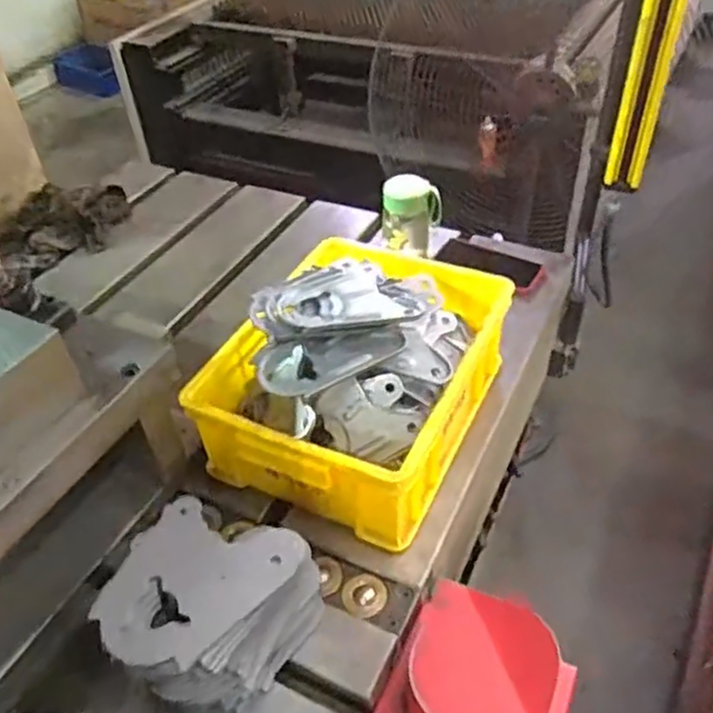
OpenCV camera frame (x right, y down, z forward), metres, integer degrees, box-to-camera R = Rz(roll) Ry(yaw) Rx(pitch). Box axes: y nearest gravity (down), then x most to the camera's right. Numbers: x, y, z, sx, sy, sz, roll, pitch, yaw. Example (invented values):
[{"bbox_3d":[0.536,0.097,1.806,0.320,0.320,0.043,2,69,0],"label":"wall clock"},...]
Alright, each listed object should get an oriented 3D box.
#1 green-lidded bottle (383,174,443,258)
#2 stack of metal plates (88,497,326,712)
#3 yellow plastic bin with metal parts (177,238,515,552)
[{"bbox_3d":[0.085,-0.215,1.045,0.091,0.112,0.063,1,44,7],"label":"green-lidded bottle"},{"bbox_3d":[-0.123,0.222,0.593,0.138,0.122,0.155,13,47,18],"label":"stack of metal plates"},{"bbox_3d":[-0.001,0.001,0.787,0.264,0.160,0.345,16,48,22],"label":"yellow plastic bin with metal parts"}]

